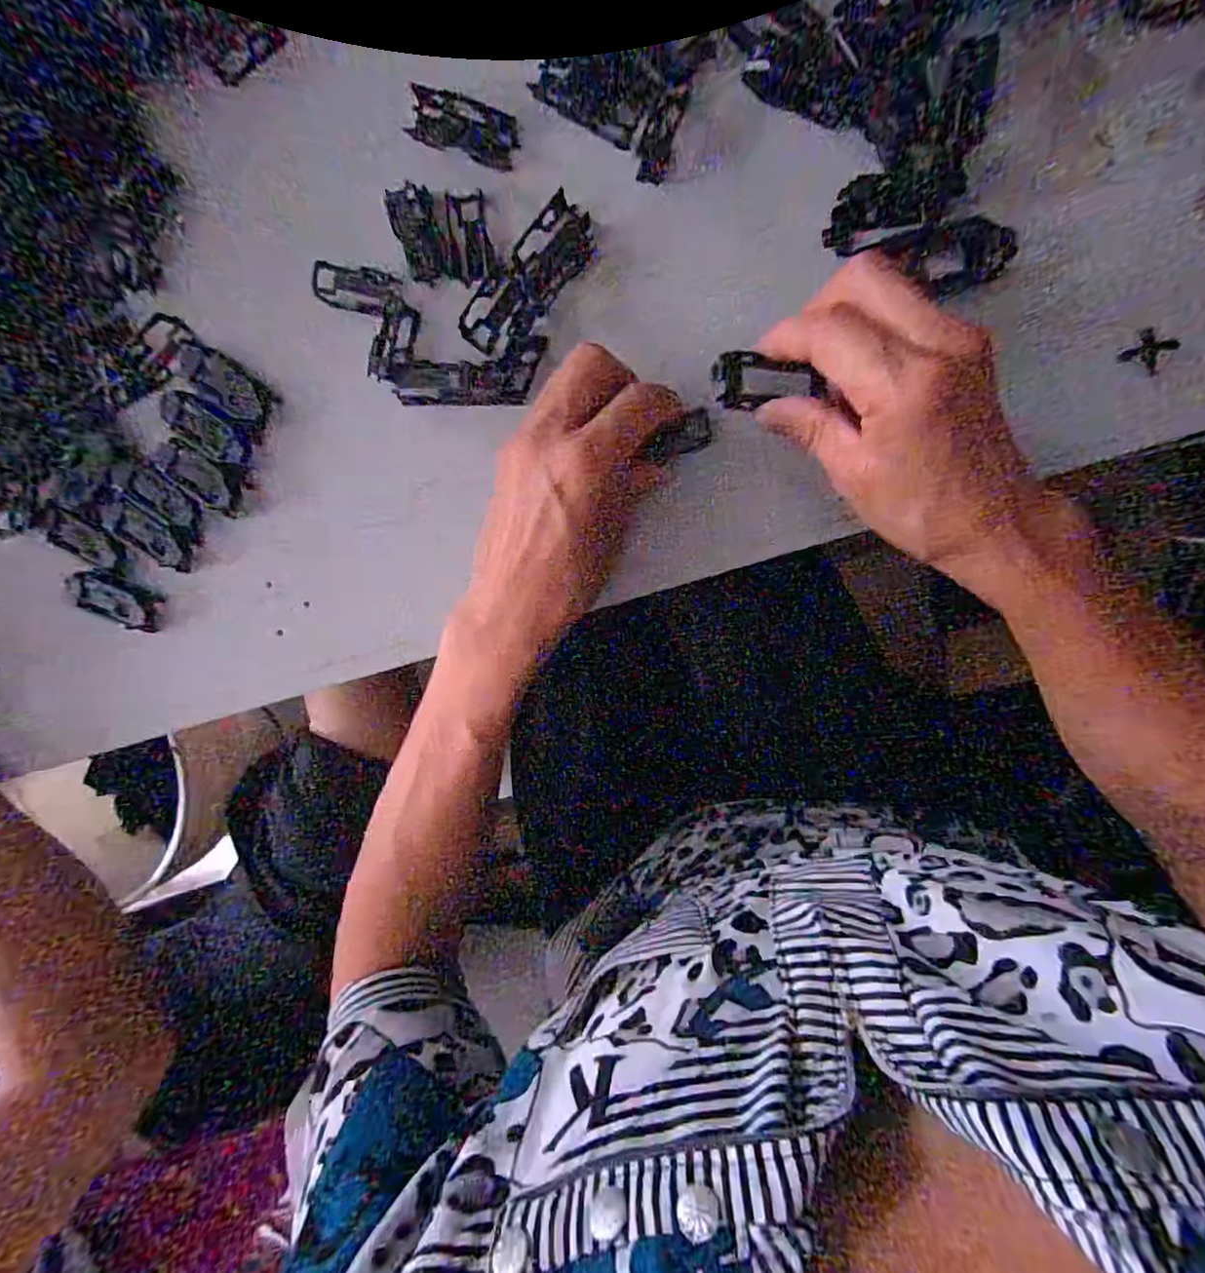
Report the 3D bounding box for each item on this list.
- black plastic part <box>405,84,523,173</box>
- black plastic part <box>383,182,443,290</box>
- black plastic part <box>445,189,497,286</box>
[{"bbox_3d":[-0.065,-0.240,0.280,0.051,0.004,0.025,18,100,1],"label":"black plastic part"},{"bbox_3d":[-0.089,-0.193,0.286,0.021,0.004,0.042,-12,98,6],"label":"black plastic part"},{"bbox_3d":[-0.063,-0.193,0.287,0.018,0.004,0.039,-9,99,5],"label":"black plastic part"}]

